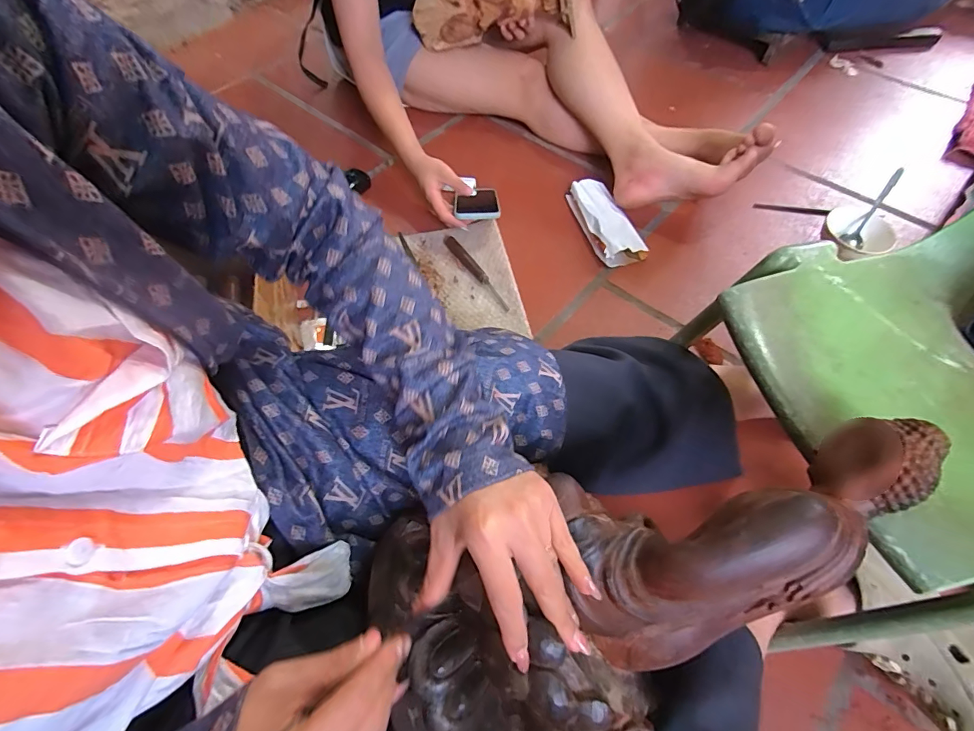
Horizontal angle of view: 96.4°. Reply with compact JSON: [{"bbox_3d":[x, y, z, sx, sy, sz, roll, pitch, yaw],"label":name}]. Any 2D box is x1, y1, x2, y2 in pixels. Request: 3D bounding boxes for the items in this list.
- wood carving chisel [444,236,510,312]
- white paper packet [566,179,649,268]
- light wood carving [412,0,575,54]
[{"bbox_3d":[-0.018,-0.165,0.757,0.019,0.013,0.194,-32,65,-16],"label":"wood carving chisel"},{"bbox_3d":[0.220,-0.274,0.817,0.083,0.030,0.206,-13,62,-7],"label":"white paper packet"},{"bbox_3d":[0.014,-0.685,0.846,0.316,0.111,0.071,11,62,7],"label":"light wood carving"}]

